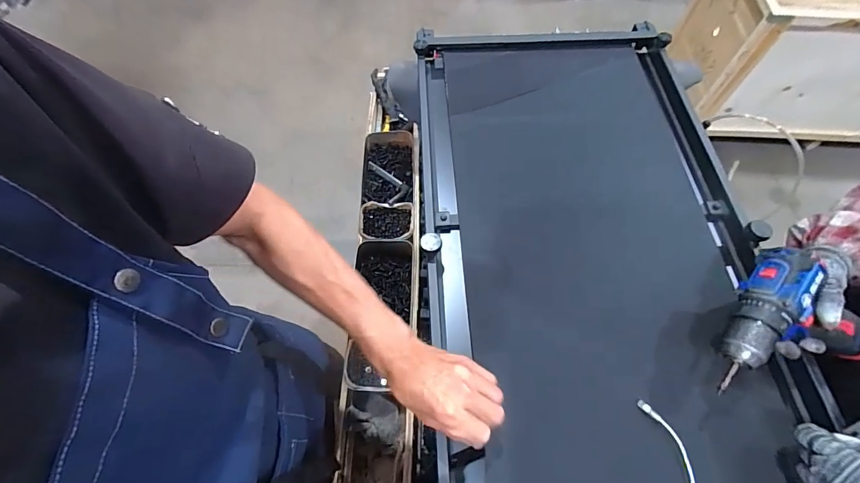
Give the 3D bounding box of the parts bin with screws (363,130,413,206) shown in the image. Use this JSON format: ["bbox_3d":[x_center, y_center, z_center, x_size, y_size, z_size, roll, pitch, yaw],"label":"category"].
[{"bbox_3d":[-0.107,-0.180,1.002,0.129,0.054,0.225,-1,63,0],"label":"parts bin with screws"}]

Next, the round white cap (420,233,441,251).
[{"bbox_3d":[0.001,0.000,0.558,0.028,0.009,0.029,0,63,0],"label":"round white cap"}]

